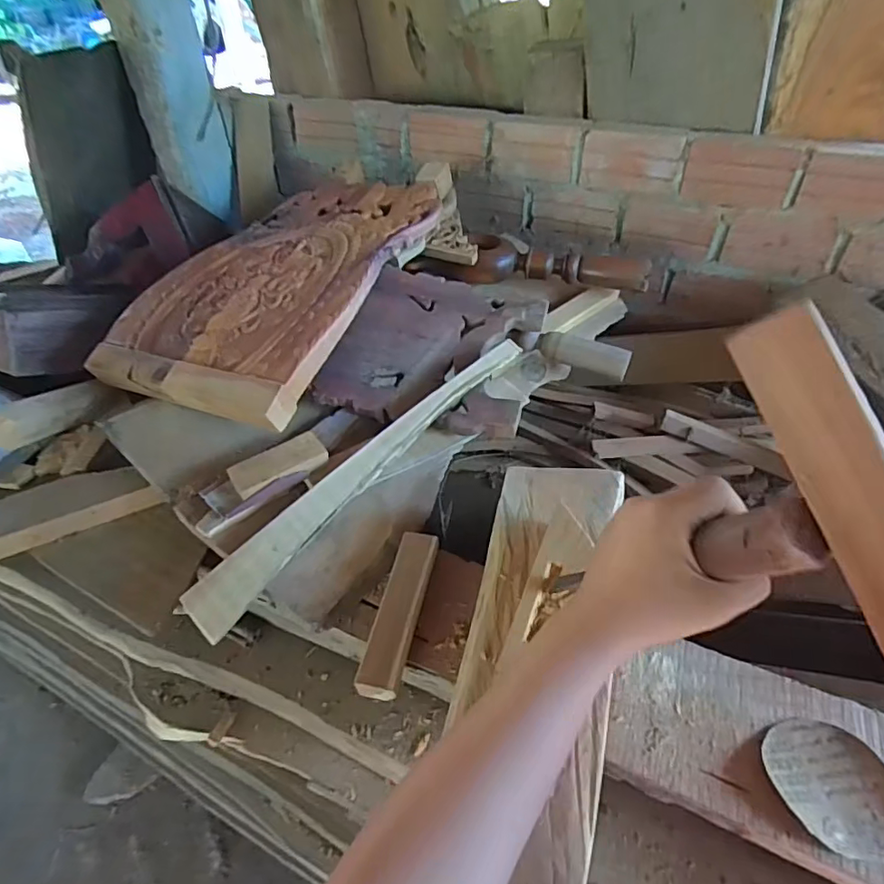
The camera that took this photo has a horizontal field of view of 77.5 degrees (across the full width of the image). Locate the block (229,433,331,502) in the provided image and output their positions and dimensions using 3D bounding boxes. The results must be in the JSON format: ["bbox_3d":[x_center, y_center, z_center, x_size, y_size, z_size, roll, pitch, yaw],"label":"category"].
[{"bbox_3d":[-0.193,0.024,0.653,0.110,0.015,0.045,-28,48,-23],"label":"block"}]

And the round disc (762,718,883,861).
[{"bbox_3d":[0.319,0.277,0.450,0.090,0.006,0.095,-3,43,3],"label":"round disc"}]

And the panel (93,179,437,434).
[{"bbox_3d":[-0.233,-0.274,0.864,0.339,0.051,0.577,15,51,22],"label":"panel"}]

